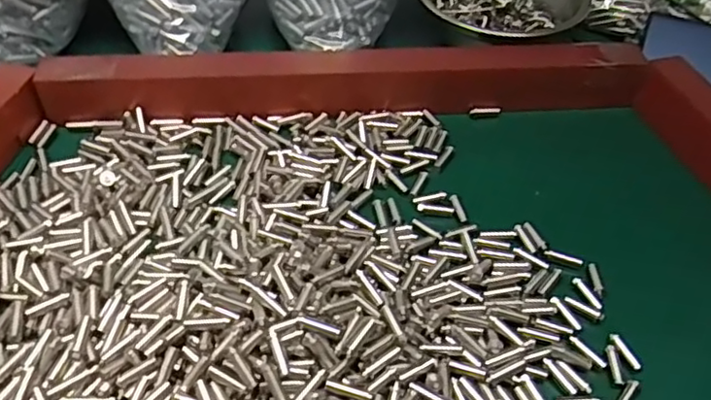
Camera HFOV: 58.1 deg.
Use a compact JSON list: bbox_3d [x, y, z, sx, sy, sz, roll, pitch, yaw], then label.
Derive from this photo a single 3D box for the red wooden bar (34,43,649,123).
[{"bbox_3d":[-0.002,-0.082,0.431,0.393,0.038,0.032,-2,47,-6],"label":"red wooden bar"}]

